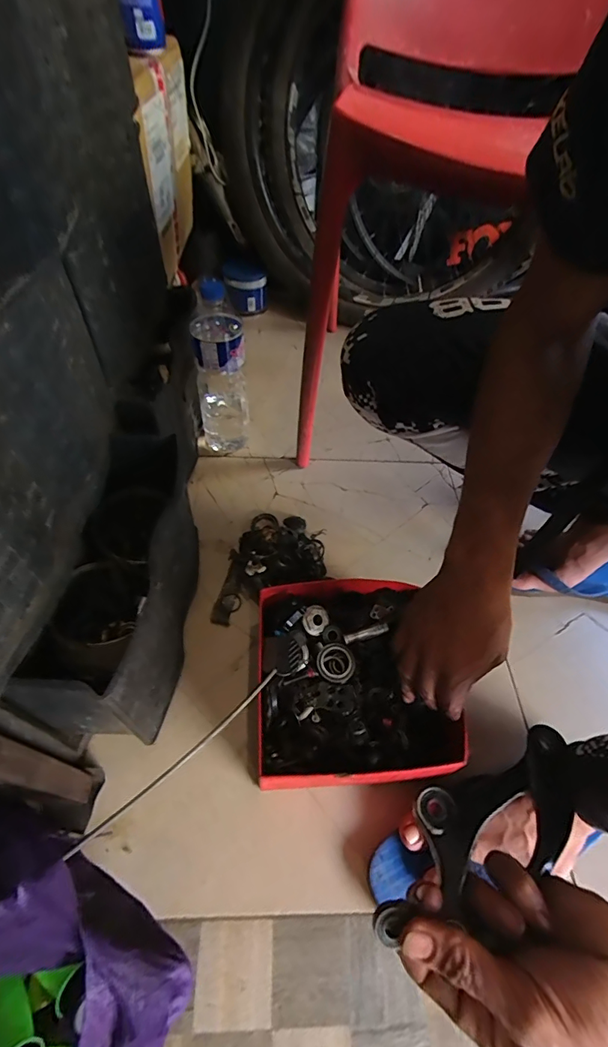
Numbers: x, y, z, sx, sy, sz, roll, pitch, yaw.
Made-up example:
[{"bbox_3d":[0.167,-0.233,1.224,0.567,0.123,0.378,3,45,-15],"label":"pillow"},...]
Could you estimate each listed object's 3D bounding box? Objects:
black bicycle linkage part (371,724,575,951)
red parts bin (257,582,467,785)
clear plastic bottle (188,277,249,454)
[{"bbox_3d":[0.114,0.198,0.283,0.175,0.028,0.065,-22,57,-23],"label":"black bicycle linkage part"},{"bbox_3d":[0.052,0.172,0.491,0.204,0.069,0.211,-2,53,-5],"label":"red parts bin"},{"bbox_3d":[-0.135,-0.242,0.699,0.081,0.268,0.097,-7,53,-9],"label":"clear plastic bottle"}]

